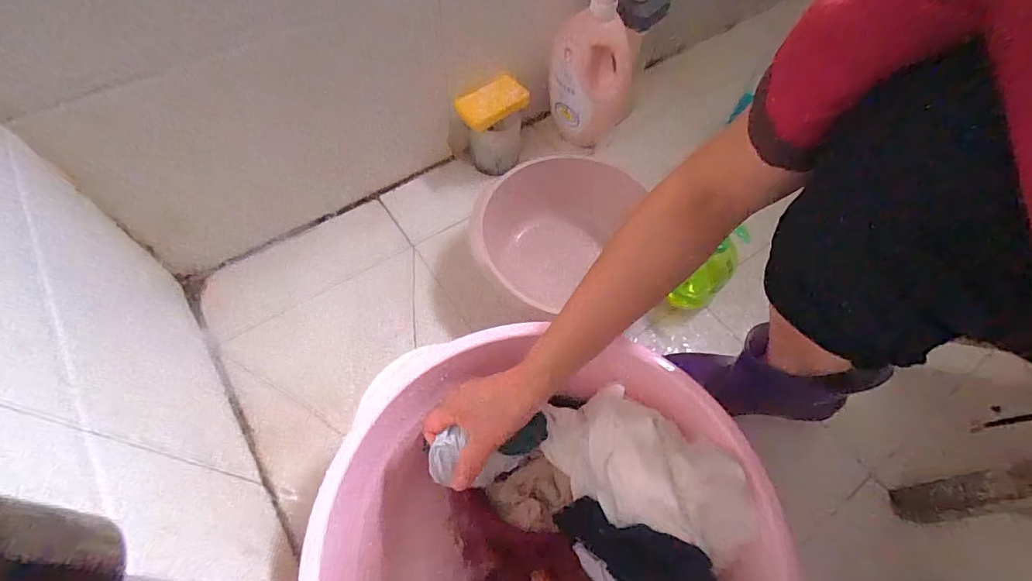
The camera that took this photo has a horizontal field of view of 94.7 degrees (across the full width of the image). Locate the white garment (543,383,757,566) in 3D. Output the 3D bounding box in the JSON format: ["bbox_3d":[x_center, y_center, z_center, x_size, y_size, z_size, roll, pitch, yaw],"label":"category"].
[{"bbox_3d":[0.110,0.159,0.455,0.208,0.084,0.099,15,54,45],"label":"white garment"}]

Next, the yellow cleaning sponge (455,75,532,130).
[{"bbox_3d":[-0.037,-0.288,0.726,0.112,0.038,0.050,-27,67,-17],"label":"yellow cleaning sponge"}]

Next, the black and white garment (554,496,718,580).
[{"bbox_3d":[0.113,0.245,0.420,0.179,0.052,0.077,23,59,38],"label":"black and white garment"}]

